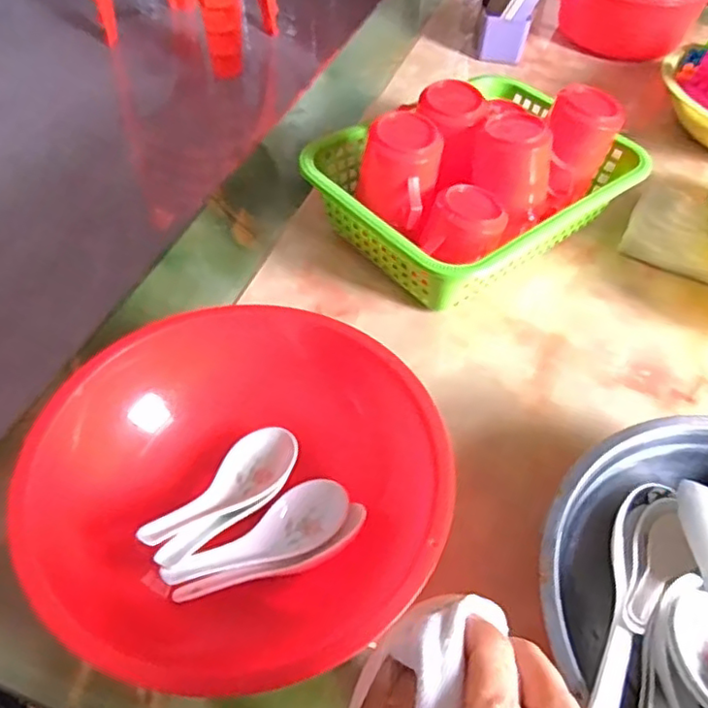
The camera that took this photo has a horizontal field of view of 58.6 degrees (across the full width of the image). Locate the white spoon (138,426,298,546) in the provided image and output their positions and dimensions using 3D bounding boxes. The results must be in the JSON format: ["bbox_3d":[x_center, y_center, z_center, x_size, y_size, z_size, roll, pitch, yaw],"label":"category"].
[{"bbox_3d":[-0.085,0.089,0.410,0.042,0.029,0.120,32,40,20],"label":"white spoon"}]

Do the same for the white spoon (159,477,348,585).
[{"bbox_3d":[-0.059,0.115,0.398,0.124,0.025,0.042,-18,52,-37],"label":"white spoon"}]

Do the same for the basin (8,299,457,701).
[{"bbox_3d":[-0.065,0.083,0.410,0.253,0.082,0.225,2,50,-3],"label":"basin"}]

